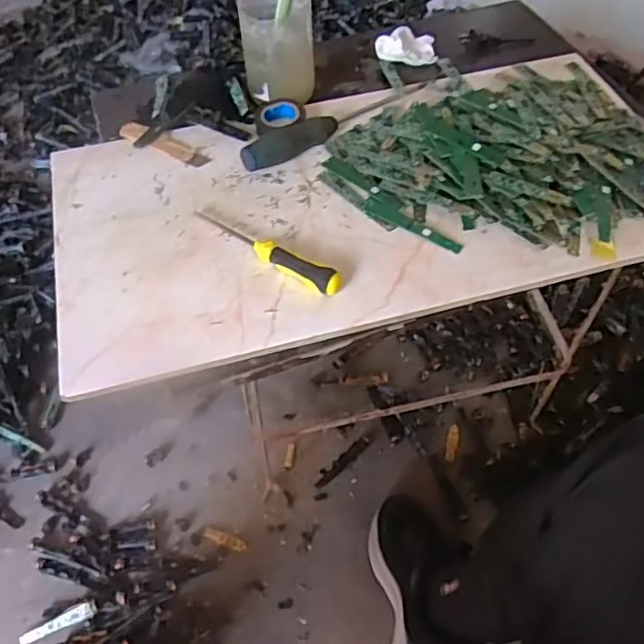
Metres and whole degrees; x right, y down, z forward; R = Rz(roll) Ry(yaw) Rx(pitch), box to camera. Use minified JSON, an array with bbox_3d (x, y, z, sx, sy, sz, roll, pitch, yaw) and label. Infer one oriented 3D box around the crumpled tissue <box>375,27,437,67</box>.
[{"bbox_3d":[0.100,-0.325,0.727,0.069,0.022,0.049,-8,53,-6],"label":"crumpled tissue"}]

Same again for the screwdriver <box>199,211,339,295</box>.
[{"bbox_3d":[-0.051,-0.064,0.536,0.160,0.025,0.019,29,58,20],"label":"screwdriver"}]

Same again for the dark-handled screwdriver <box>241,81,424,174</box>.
[{"bbox_3d":[0.018,-0.210,0.633,0.233,0.032,0.022,-33,59,-23],"label":"dark-handled screwdriver"}]

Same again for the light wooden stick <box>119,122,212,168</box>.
[{"bbox_3d":[-0.163,-0.183,0.636,0.109,0.004,0.026,25,56,18],"label":"light wooden stick"}]

